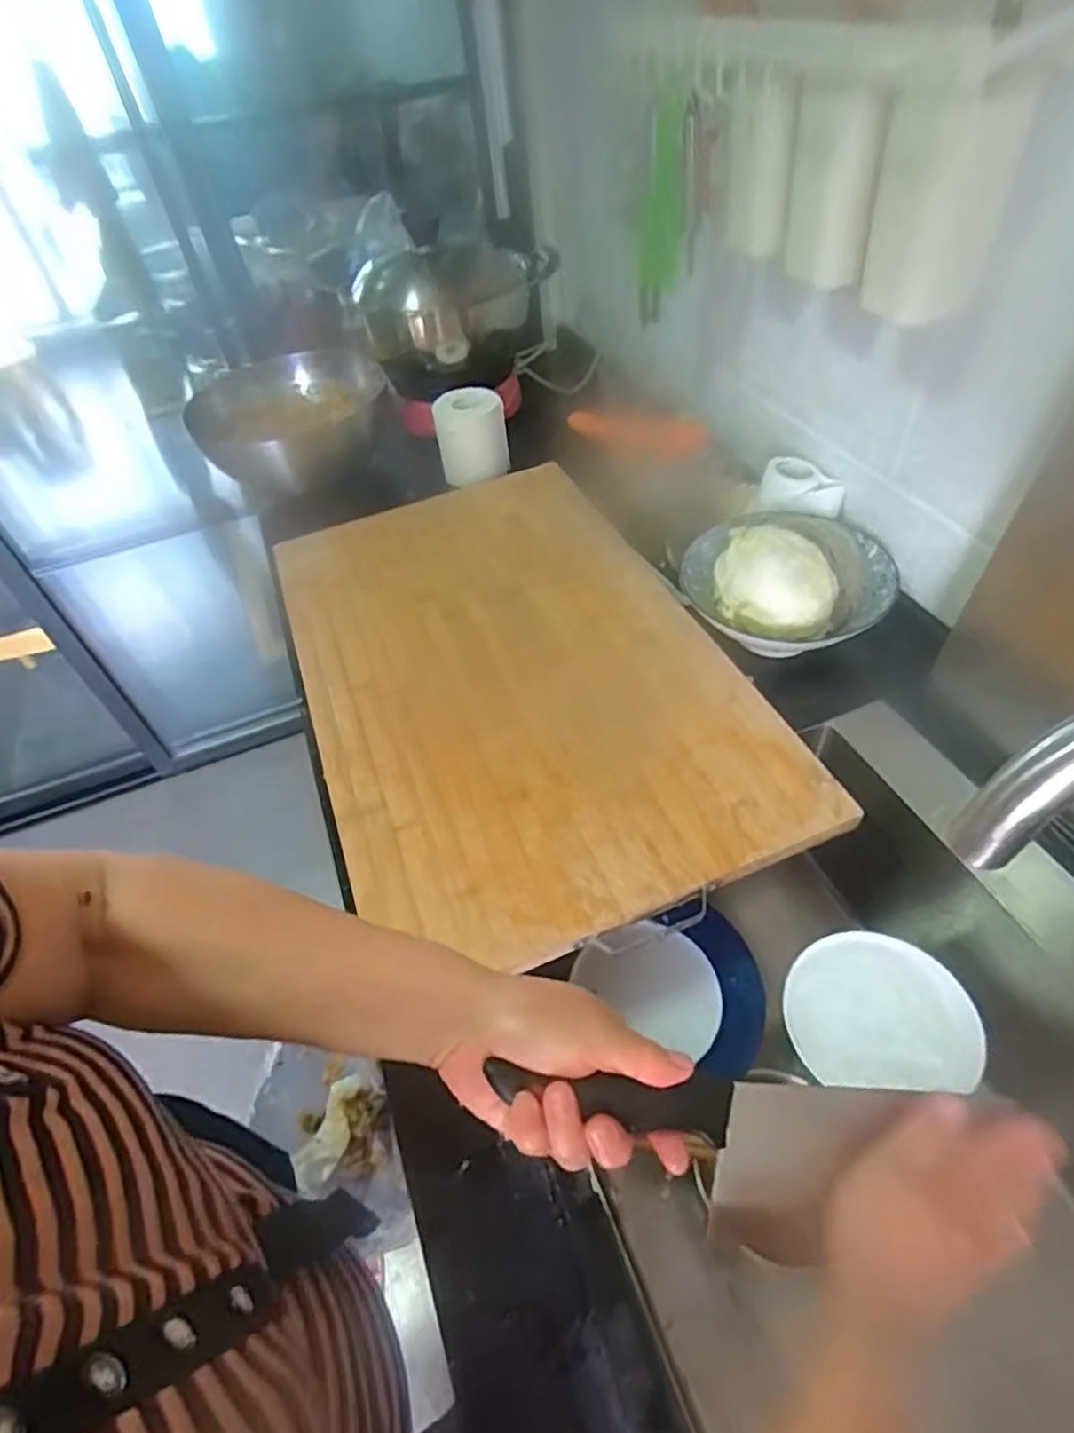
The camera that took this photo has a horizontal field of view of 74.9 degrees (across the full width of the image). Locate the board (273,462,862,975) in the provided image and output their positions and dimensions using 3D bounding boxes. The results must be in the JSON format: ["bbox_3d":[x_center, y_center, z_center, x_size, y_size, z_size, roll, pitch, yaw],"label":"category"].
[{"bbox_3d":[-0.038,-0.067,0.704,0.379,0.037,0.596,-18,51,-12],"label":"board"}]

